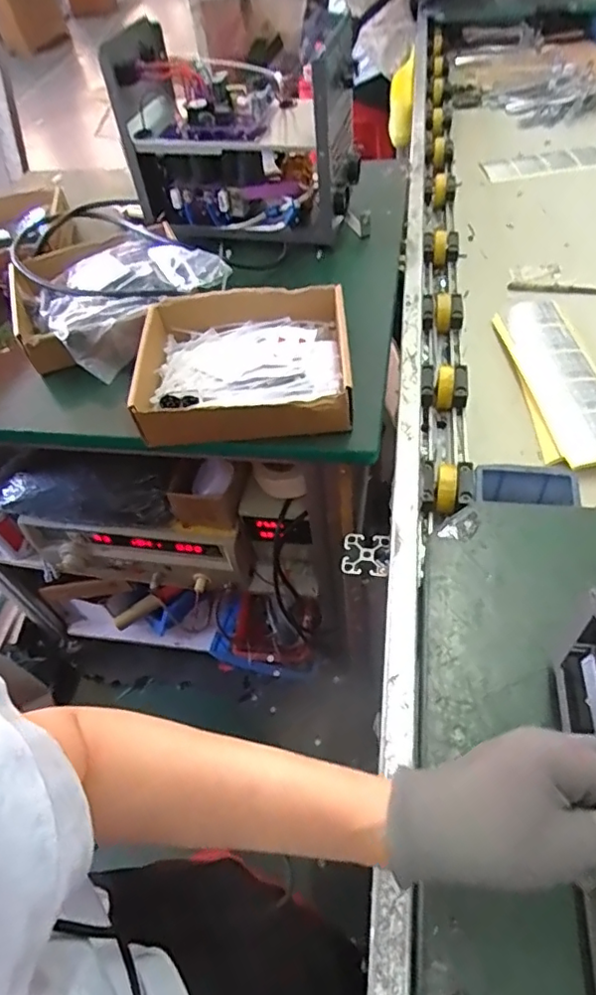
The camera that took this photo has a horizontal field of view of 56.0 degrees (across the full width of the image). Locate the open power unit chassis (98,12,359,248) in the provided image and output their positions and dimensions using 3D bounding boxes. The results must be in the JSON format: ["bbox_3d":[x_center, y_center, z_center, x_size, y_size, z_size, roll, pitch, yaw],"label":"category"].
[{"bbox_3d":[-0.077,-0.476,0.742,0.301,0.198,0.163,9,54,14],"label":"open power unit chassis"}]

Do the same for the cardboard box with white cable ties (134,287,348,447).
[{"bbox_3d":[-0.057,-0.143,0.588,0.217,0.046,0.184,-4,52,3],"label":"cardboard box with white cable ties"}]

